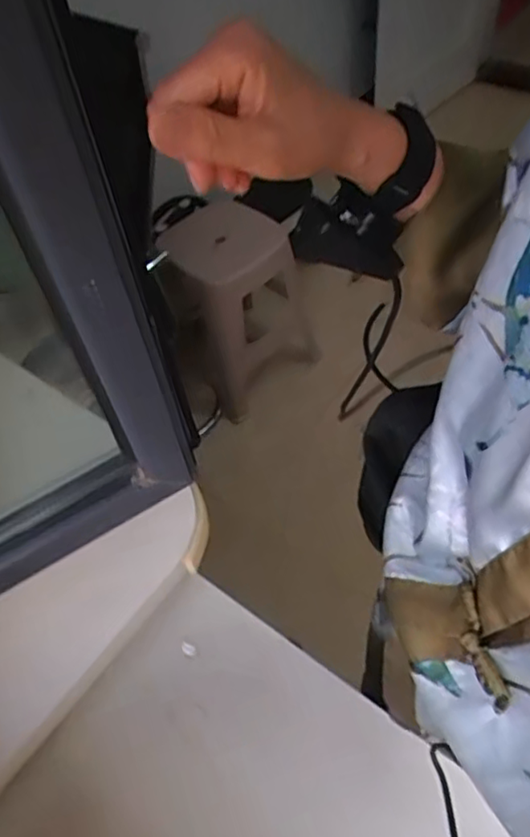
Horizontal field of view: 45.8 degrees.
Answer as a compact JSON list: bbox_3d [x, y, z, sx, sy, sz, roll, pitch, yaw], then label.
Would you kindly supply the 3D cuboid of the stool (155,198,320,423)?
[{"bbox_3d":[-0.071,-0.331,1.799,0.332,0.464,0.372,-23,53,-13],"label":"stool"}]

